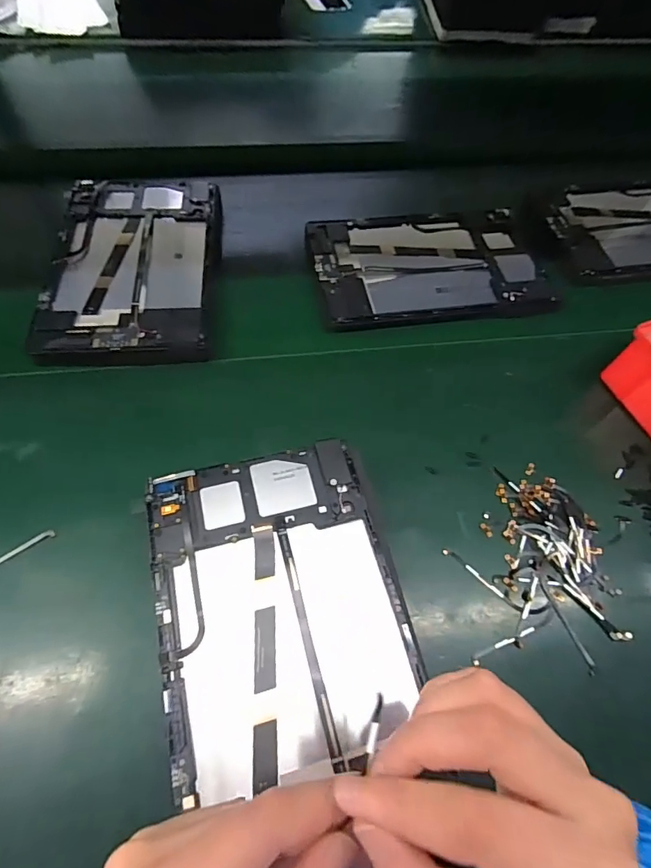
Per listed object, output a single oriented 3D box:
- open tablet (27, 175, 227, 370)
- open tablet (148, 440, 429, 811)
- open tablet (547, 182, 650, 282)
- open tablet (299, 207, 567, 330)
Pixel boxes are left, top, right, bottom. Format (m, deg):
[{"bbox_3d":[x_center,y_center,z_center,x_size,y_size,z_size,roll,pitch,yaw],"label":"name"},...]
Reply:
[{"bbox_3d":[-0.188,-0.172,0.457,0.158,0.015,0.258,-3,60,-6],"label":"open tablet"},{"bbox_3d":[-0.029,0.104,0.300,0.154,0.015,0.194,-11,63,-10],"label":"open tablet"},{"bbox_3d":[0.377,-0.251,0.535,0.236,0.009,0.154,-7,63,-7],"label":"open tablet"},{"bbox_3d":[0.109,-0.183,0.487,0.240,0.011,0.161,-7,63,-7],"label":"open tablet"}]

